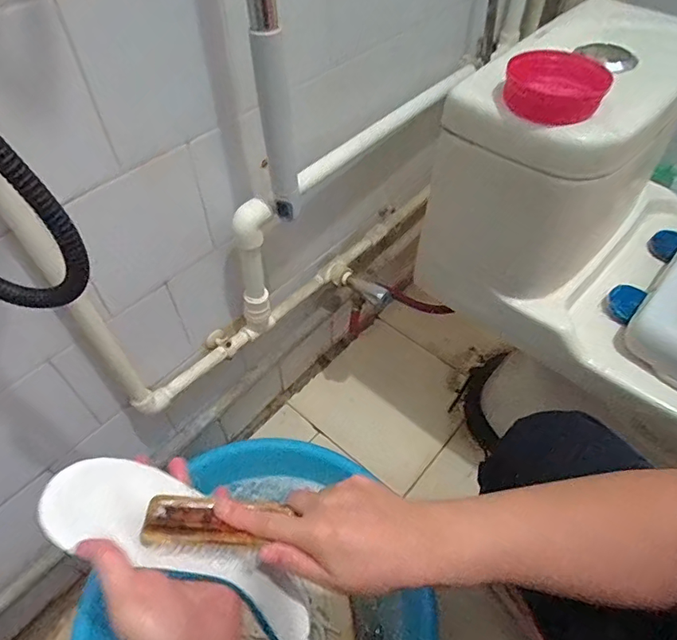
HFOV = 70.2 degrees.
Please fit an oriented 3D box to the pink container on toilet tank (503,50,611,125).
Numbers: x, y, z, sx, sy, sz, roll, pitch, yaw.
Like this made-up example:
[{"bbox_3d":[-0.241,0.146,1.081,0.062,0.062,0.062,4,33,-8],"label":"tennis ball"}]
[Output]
[{"bbox_3d":[0.210,-0.225,0.474,0.091,0.040,0.095,24,55,18],"label":"pink container on toilet tank"}]

